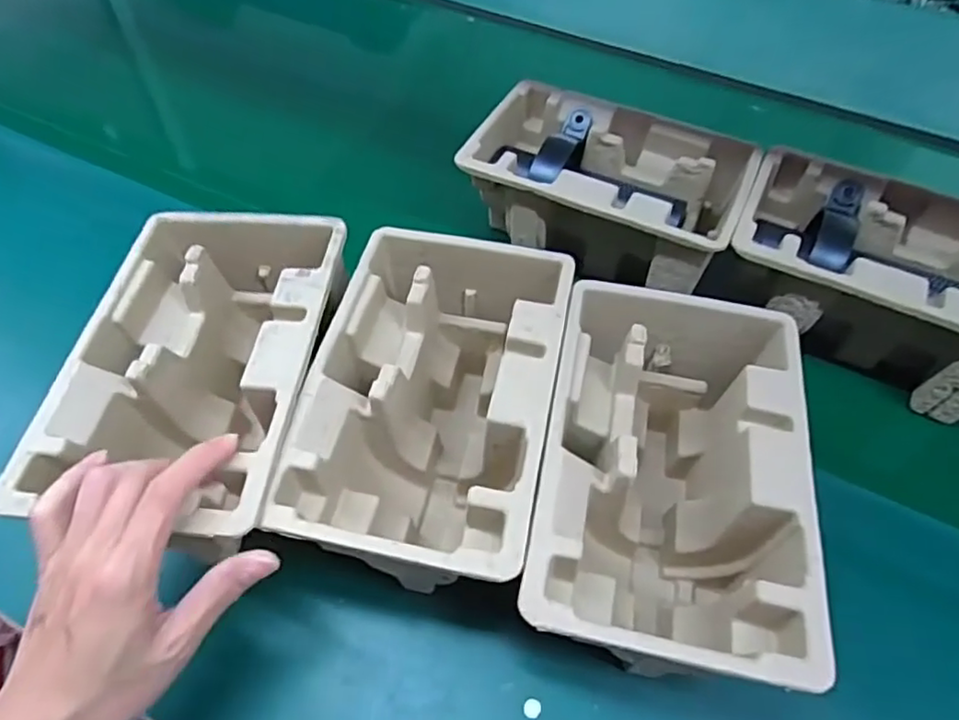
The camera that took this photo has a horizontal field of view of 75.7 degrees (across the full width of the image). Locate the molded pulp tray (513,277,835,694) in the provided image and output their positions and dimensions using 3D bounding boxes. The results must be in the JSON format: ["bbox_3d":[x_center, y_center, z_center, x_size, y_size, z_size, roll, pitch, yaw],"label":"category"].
[{"bbox_3d":[0.105,0.077,0.382,0.141,0.118,0.221,11,55,6],"label":"molded pulp tray"}]

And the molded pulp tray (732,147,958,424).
[{"bbox_3d":[0.308,-0.060,0.489,0.223,0.096,0.137,26,58,16],"label":"molded pulp tray"}]

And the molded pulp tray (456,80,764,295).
[{"bbox_3d":[0.109,-0.144,0.545,0.220,0.092,0.142,23,58,14],"label":"molded pulp tray"}]

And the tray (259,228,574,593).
[{"bbox_3d":[-0.029,0.034,0.406,0.140,0.115,0.225,10,55,5],"label":"tray"}]

